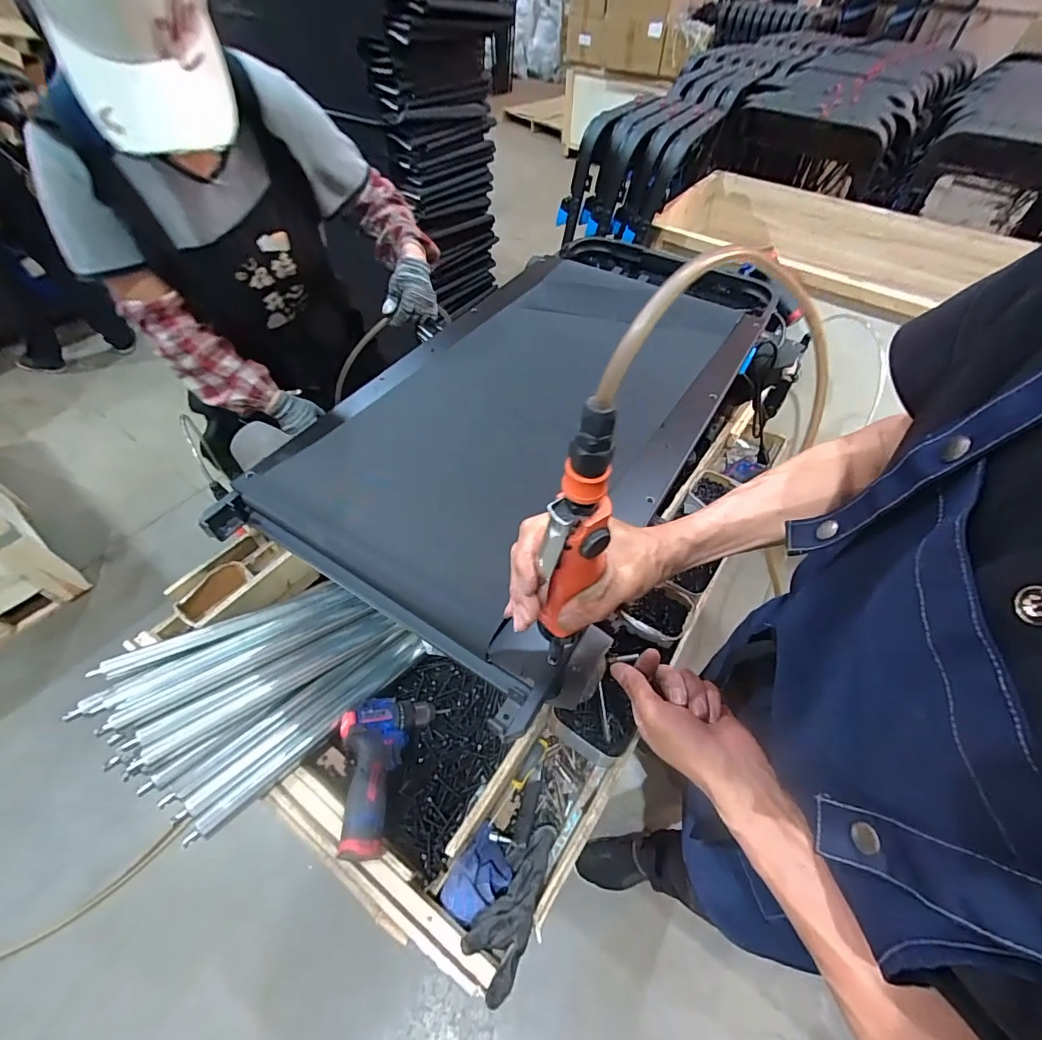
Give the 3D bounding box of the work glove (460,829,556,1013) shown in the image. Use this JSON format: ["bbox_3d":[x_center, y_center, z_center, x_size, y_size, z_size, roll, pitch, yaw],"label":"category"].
[{"bbox_3d":[-0.008,0.497,0.619,0.070,0.062,0.188,24,55,17],"label":"work glove"}]

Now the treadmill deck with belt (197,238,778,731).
[{"bbox_3d":[0.007,-0.176,0.776,0.498,0.095,0.868,23,55,14],"label":"treadmill deck with belt"}]

